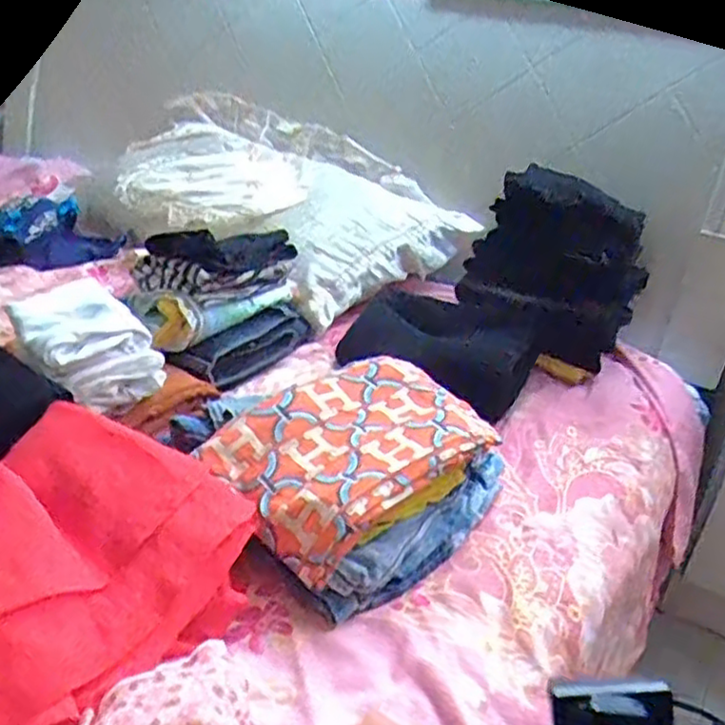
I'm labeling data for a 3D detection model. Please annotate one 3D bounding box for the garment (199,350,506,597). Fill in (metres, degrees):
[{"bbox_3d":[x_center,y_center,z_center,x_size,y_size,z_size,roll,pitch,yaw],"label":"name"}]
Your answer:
[{"bbox_3d":[-0.007,0.080,0.688,0.189,0.059,0.257,27,37,33],"label":"garment"}]

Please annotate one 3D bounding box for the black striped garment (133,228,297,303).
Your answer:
[{"bbox_3d":[-0.161,-0.135,0.875,0.216,0.057,0.096,-19,38,-34],"label":"black striped garment"}]

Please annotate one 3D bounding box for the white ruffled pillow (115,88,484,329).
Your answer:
[{"bbox_3d":[-0.179,-0.309,1.199,0.657,0.143,0.358,28,38,32],"label":"white ruffled pillow"}]

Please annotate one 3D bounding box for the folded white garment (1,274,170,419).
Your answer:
[{"bbox_3d":[-0.289,-0.020,0.734,0.121,0.082,0.140,-19,38,-34],"label":"folded white garment"}]

